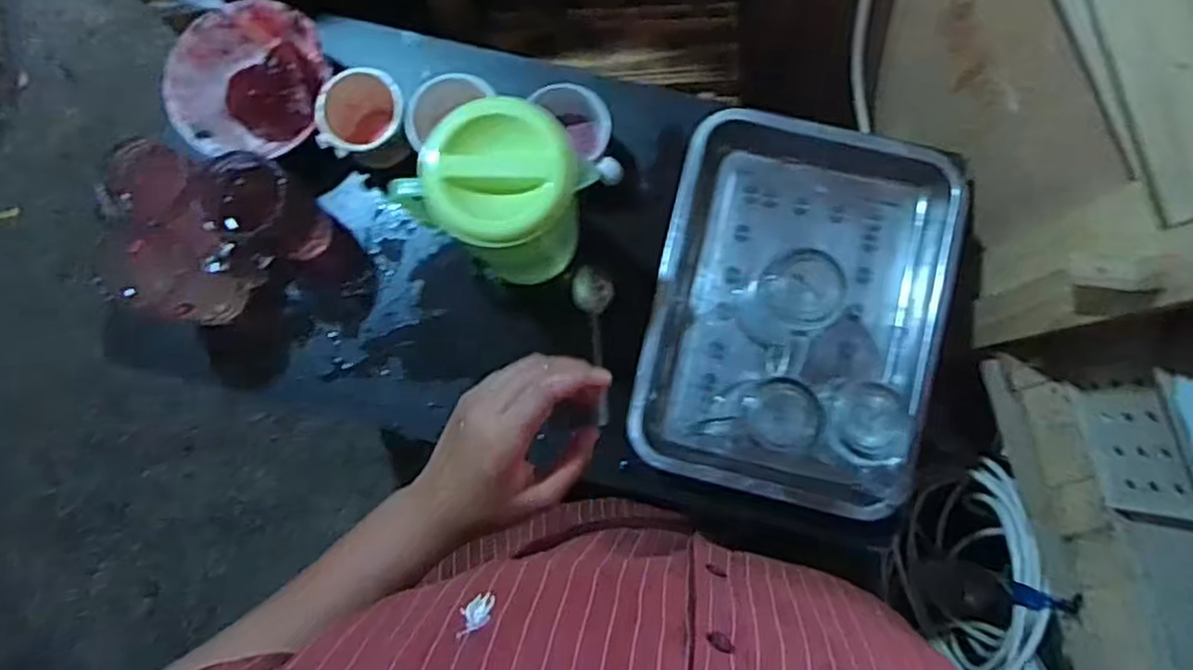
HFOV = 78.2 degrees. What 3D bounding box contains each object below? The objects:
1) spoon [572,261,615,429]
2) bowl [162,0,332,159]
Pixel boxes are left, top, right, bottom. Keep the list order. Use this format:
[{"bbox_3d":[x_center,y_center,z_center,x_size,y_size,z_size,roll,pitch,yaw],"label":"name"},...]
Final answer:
[{"bbox_3d":[0.000,0.004,0.705,0.038,0.027,0.157,-3,76,2],"label":"spoon"},{"bbox_3d":[-0.329,-0.244,0.707,0.144,0.057,0.144,0,84,2],"label":"bowl"}]

